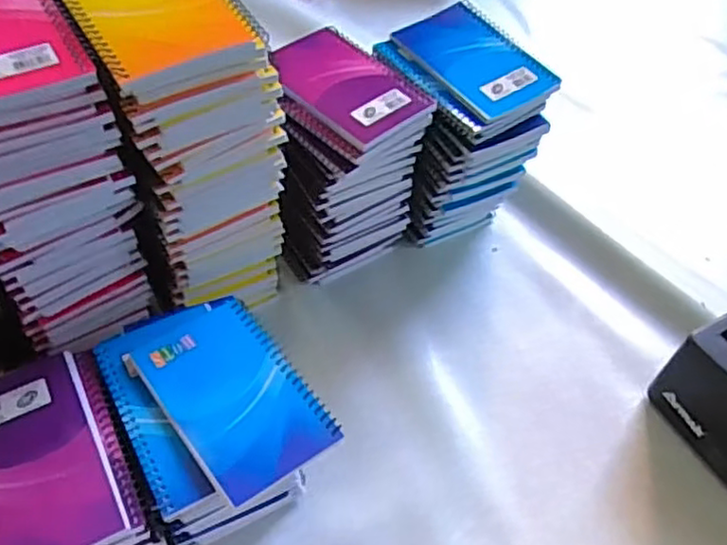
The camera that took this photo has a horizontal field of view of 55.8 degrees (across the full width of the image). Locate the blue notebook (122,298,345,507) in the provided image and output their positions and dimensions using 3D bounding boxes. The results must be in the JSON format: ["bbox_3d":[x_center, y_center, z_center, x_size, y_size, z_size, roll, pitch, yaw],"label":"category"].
[{"bbox_3d":[-0.085,0.078,0.447,0.084,0.009,0.133,-33,61,-26],"label":"blue notebook"}]

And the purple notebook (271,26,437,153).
[{"bbox_3d":[-0.016,-0.152,0.553,0.087,0.010,0.134,-31,60,-25],"label":"purple notebook"}]

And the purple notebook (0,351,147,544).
[{"bbox_3d":[-0.195,0.113,0.412,0.094,0.013,0.128,-22,59,-18],"label":"purple notebook"}]

